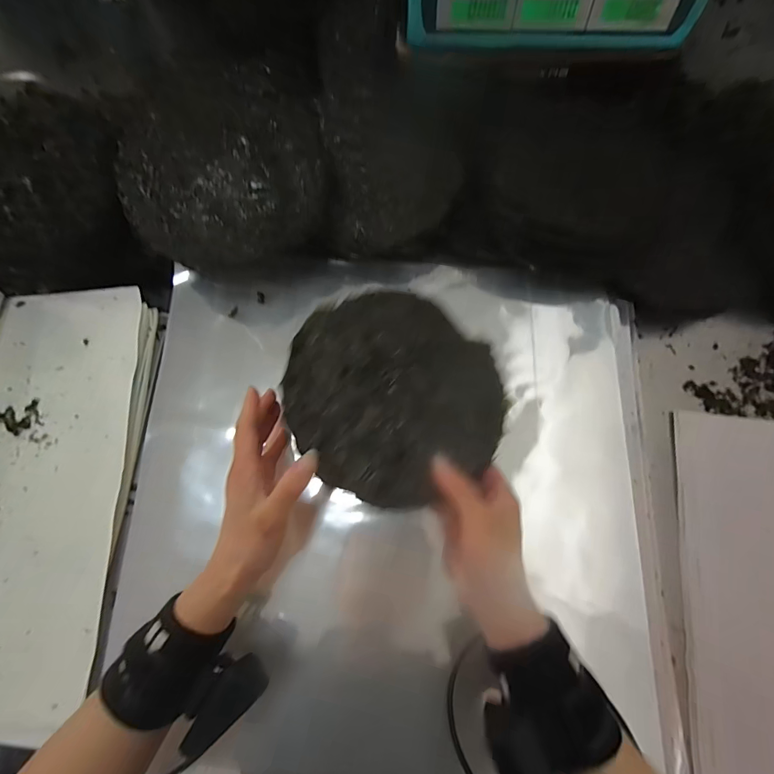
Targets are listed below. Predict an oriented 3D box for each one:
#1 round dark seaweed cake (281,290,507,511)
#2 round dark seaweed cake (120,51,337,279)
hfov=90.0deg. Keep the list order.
[{"bbox_3d":[0.005,0.006,0.345,0.192,0.013,0.173,38,79,9],"label":"round dark seaweed cake"},{"bbox_3d":[-0.163,-0.222,0.387,0.202,0.026,0.205,0,90,-1],"label":"round dark seaweed cake"}]

